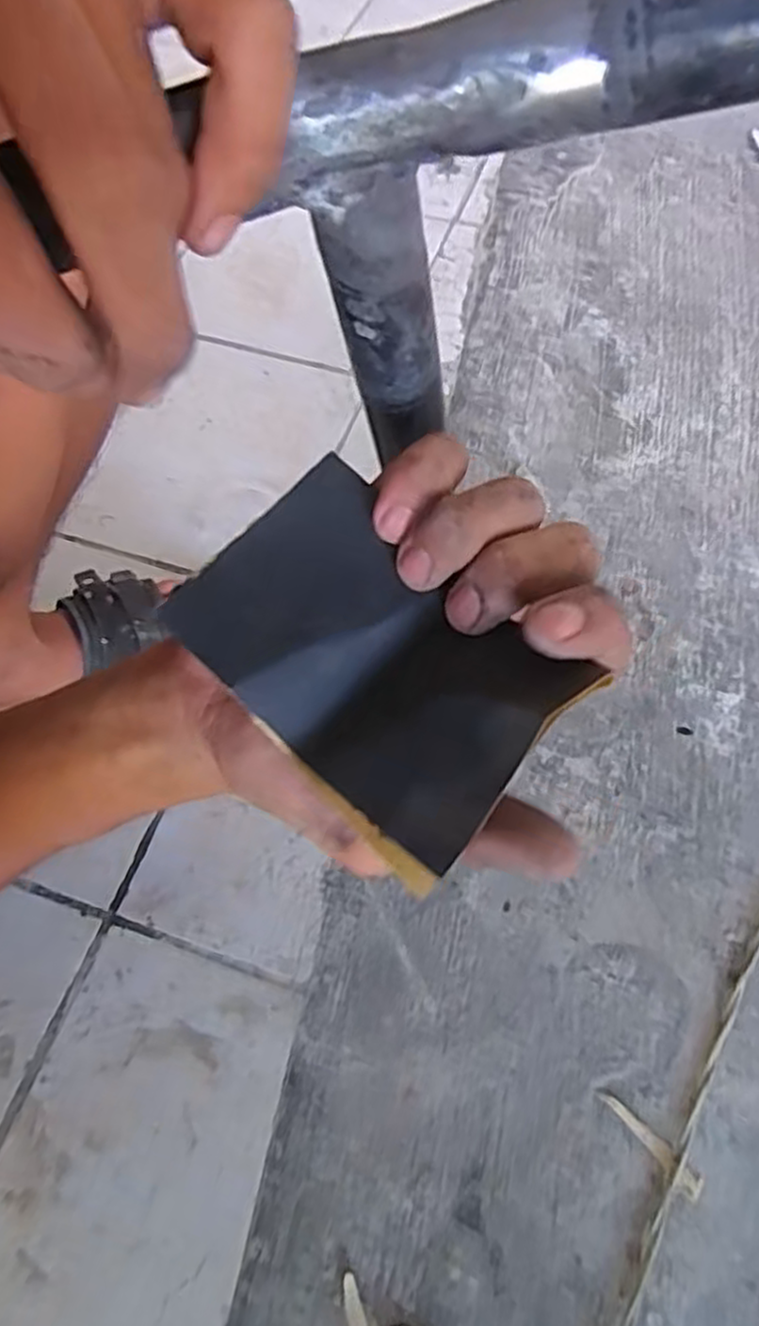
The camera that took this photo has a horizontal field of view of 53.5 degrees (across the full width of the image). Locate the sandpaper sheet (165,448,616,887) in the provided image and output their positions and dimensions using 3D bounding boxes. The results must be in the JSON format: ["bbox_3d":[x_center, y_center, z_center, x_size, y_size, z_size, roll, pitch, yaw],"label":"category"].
[{"bbox_3d":[-0.002,-0.001,0.209,0.066,0.026,0.103,-41,69,-19],"label":"sandpaper sheet"}]

